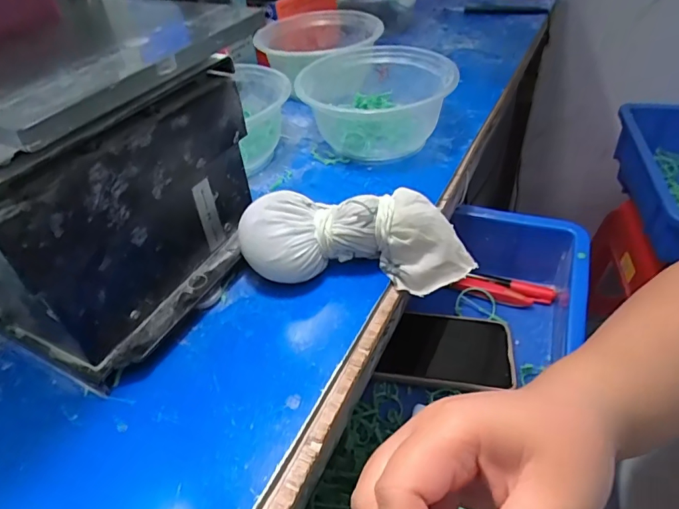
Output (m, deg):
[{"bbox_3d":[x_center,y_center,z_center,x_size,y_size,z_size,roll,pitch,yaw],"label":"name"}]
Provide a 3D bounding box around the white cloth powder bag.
[{"bbox_3d":[0.013,-0.010,0.301,0.147,0.049,0.048,-1,43,3],"label":"white cloth powder bag"}]

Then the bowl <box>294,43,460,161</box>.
[{"bbox_3d":[0.036,-0.133,0.423,0.124,0.063,0.137,7,44,12],"label":"bowl"}]

